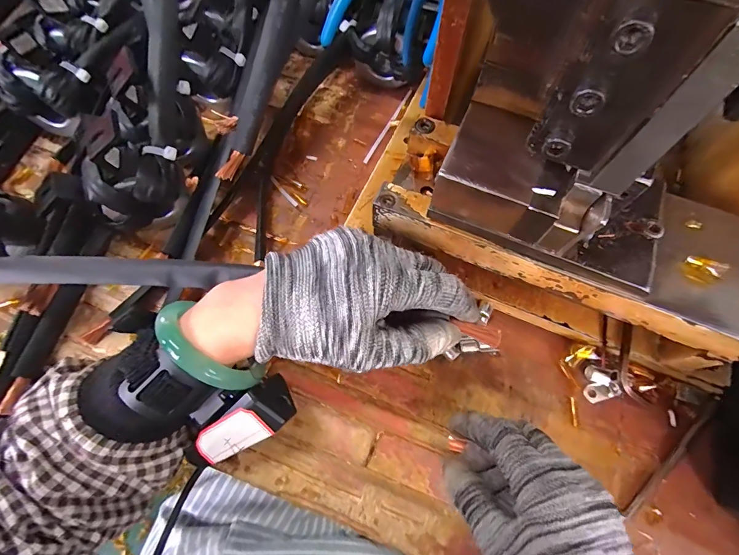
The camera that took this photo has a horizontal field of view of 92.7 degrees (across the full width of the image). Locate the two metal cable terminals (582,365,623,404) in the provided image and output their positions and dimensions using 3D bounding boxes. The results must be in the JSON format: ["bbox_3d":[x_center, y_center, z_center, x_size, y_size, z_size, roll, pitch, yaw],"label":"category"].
[{"bbox_3d":[0.169,0.077,0.257,0.022,0.015,0.024,0,67,0],"label":"two metal cable terminals"}]

